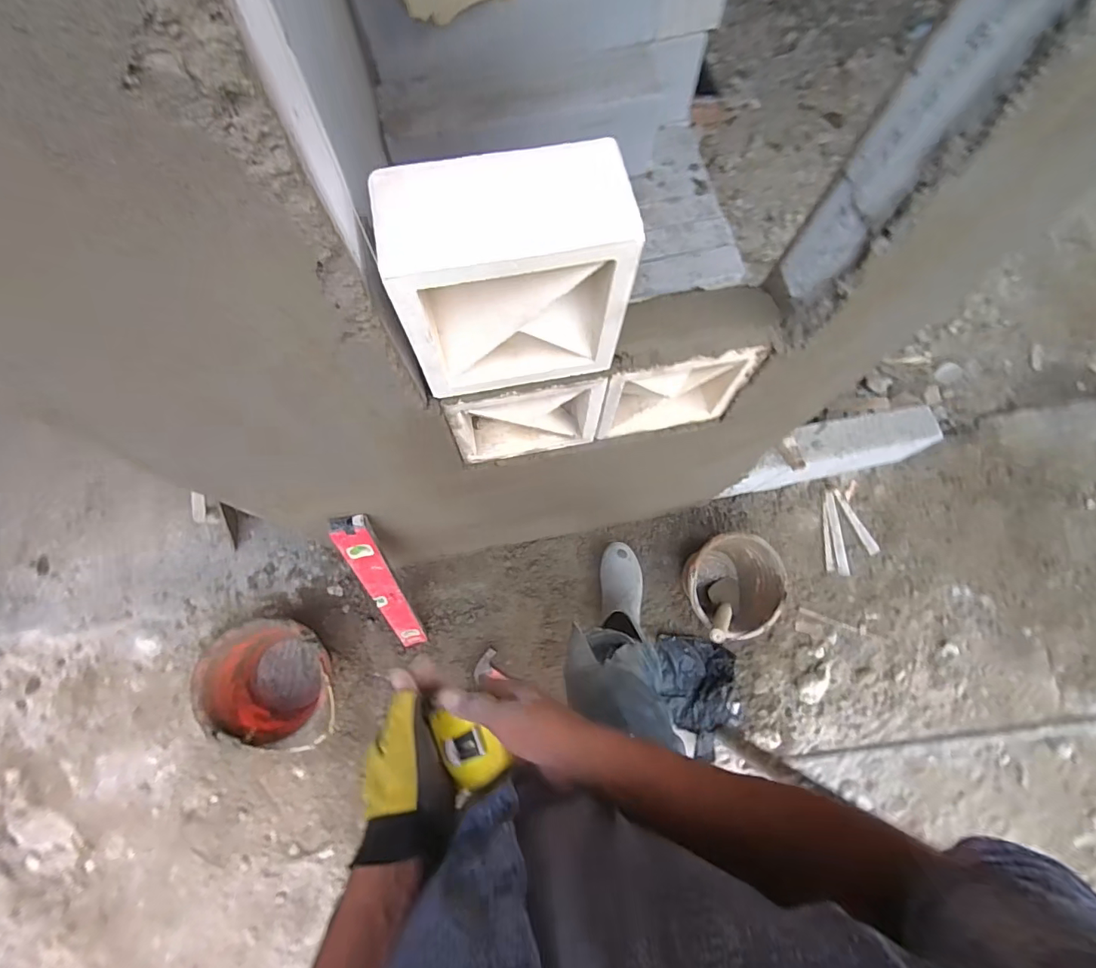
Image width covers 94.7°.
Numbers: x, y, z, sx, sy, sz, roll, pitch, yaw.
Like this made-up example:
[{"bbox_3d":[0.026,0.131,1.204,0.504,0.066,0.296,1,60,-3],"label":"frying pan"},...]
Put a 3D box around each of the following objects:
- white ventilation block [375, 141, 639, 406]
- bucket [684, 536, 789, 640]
[{"bbox_3d":[-0.034,-0.187,0.472,0.201,0.207,0.103,-9,73,-3],"label":"white ventilation block"},{"bbox_3d":[0.466,0.265,1.303,0.245,0.197,0.238,0,73,-1],"label":"bucket"}]

